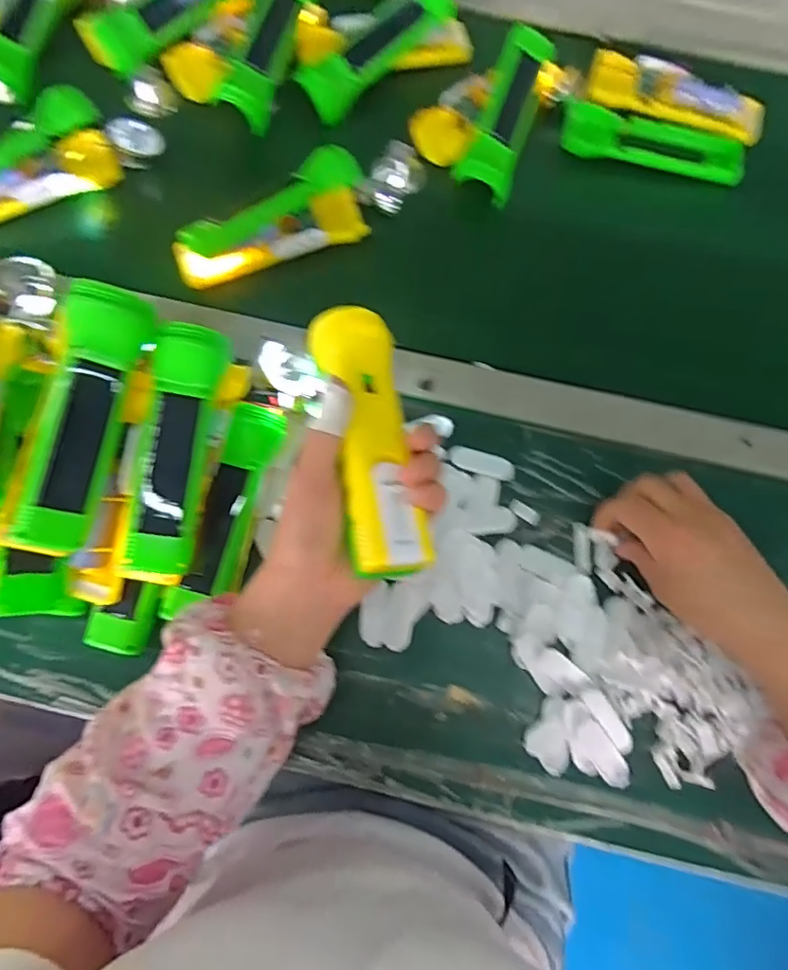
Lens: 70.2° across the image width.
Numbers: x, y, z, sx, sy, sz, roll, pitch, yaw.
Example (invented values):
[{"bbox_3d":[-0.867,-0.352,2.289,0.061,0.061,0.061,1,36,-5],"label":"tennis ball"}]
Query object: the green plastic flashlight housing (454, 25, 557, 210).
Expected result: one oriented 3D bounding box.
[{"bbox_3d":[0.107,-0.347,0.523,0.049,0.041,0.163,21,75,4],"label":"green plastic flashlight housing"}]

